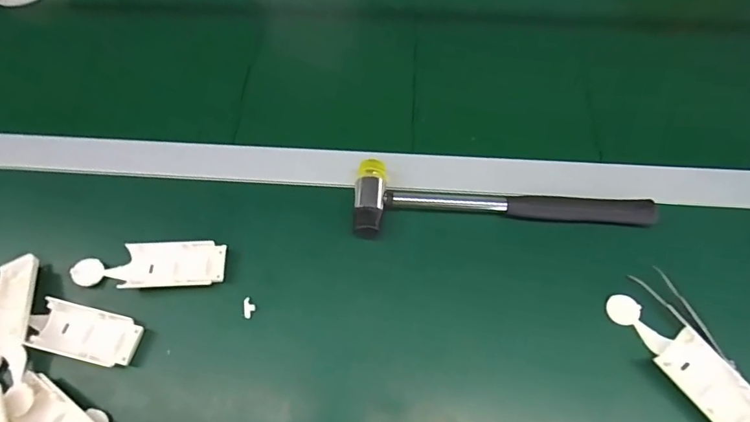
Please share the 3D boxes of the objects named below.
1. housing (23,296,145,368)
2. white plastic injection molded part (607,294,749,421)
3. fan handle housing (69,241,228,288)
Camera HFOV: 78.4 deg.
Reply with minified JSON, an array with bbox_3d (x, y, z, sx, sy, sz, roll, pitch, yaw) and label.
[{"bbox_3d":[-0.240,0.101,0.378,0.089,0.025,0.041,10,63,8],"label":"housing"},{"bbox_3d":[0.241,0.117,0.350,0.044,0.020,0.133,-29,65,-12],"label":"white plastic injection molded part"},{"bbox_3d":[-0.197,0.049,0.406,0.129,0.019,0.040,-3,62,1],"label":"fan handle housing"}]

